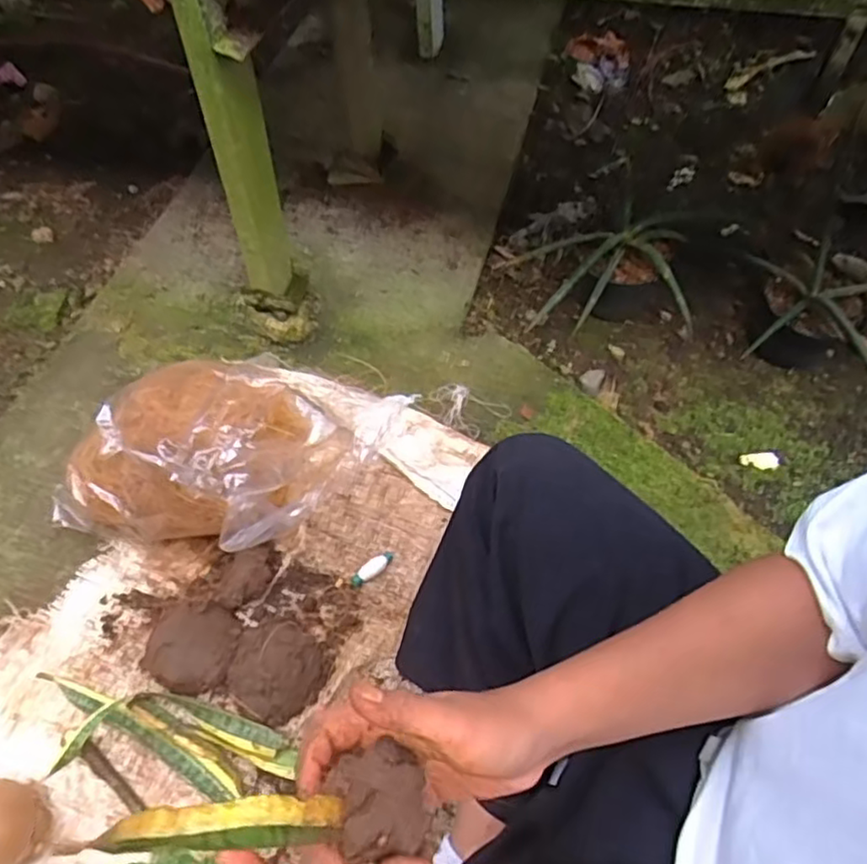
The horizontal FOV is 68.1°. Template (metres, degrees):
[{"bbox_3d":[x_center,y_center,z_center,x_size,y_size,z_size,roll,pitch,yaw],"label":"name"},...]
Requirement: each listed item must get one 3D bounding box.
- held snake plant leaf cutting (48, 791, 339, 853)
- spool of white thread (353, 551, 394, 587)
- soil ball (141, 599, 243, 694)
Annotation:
[{"bbox_3d":[-0.082,0.156,0.256,0.009,0.128,0.019,-29,53,26],"label":"held snake plant leaf cutting"},{"bbox_3d":[-0.075,0.171,0.809,0.061,0.014,0.020,-38,64,-22],"label":"spool of white thread"},{"bbox_3d":[-0.281,0.245,0.746,0.107,0.055,0.100,0,57,0],"label":"soil ball"}]

